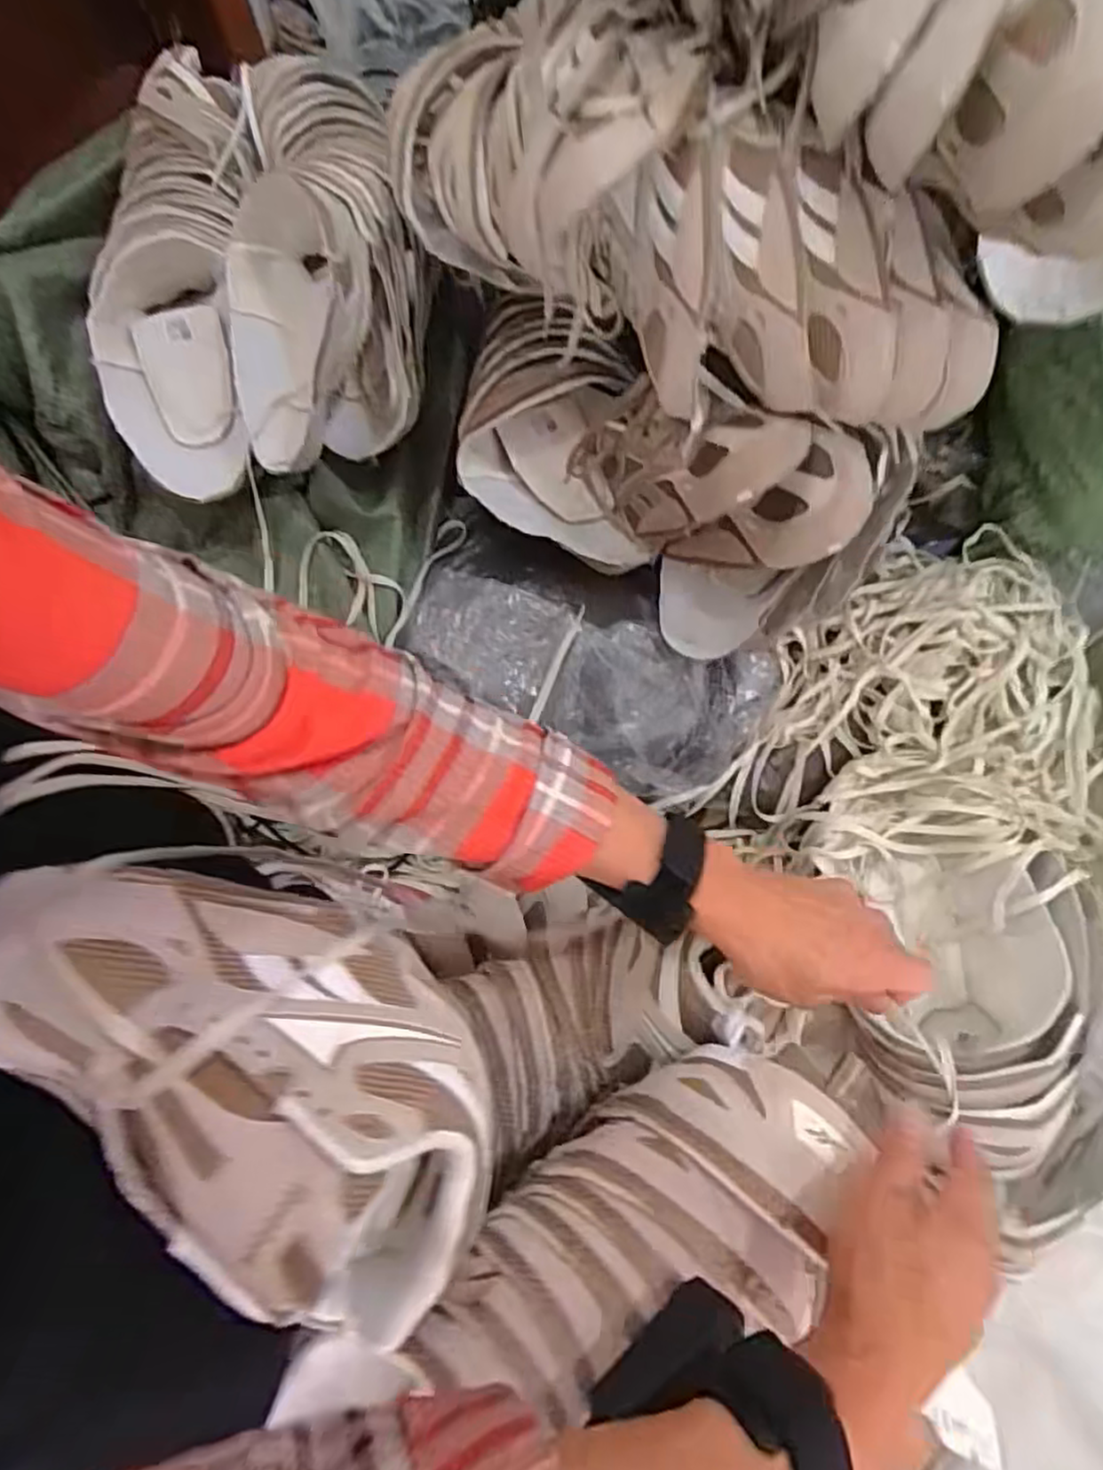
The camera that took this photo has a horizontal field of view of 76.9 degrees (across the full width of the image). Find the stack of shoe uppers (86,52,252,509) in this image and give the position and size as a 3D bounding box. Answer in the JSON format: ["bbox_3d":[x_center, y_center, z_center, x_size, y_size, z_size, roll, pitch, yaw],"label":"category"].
[{"bbox_3d":[-0.364,-0.440,0.670,0.147,0.067,0.409,-1,88,2],"label":"stack of shoe uppers"}]

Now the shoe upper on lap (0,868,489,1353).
[{"bbox_3d":[-0.134,0.137,0.302,0.240,0.075,0.127,36,77,12],"label":"shoe upper on lap"}]

